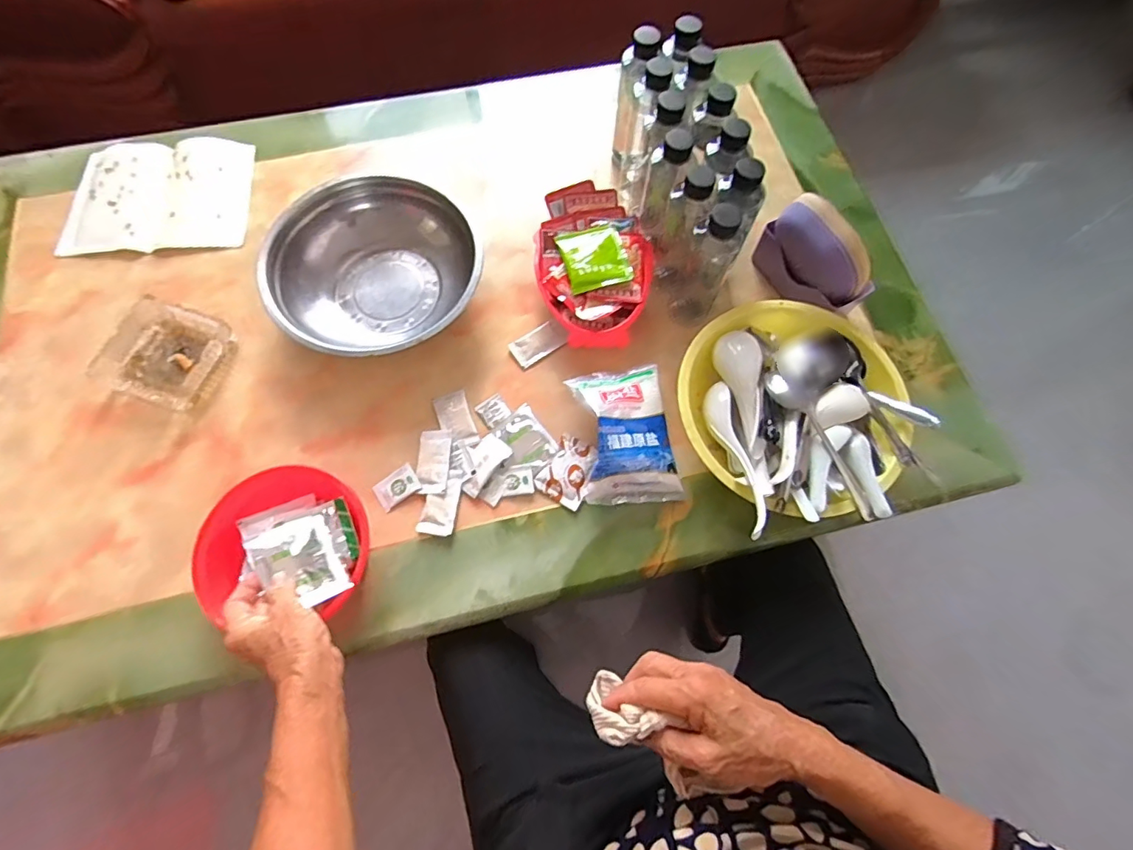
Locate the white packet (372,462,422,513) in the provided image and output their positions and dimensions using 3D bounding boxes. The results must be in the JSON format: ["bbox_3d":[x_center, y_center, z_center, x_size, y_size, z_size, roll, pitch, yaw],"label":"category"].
[{"bbox_3d":[-0.194,0.072,0.596,0.050,0.009,0.035,-33,74,-12],"label":"white packet"}]

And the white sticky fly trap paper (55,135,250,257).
[{"bbox_3d":[-0.572,-0.329,0.733,0.237,0.015,0.190,-5,71,-3],"label":"white sticky fly trap paper"}]

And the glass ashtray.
[{"bbox_3d":[-0.489,-0.086,0.635,0.129,0.032,0.124,25,72,8],"label":"glass ashtray"}]

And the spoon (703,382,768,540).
[{"bbox_3d":[0.180,0.029,0.548,0.028,0.033,0.191,-6,50,-3],"label":"spoon"}]

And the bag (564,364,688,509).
[{"bbox_3d":[0.069,0.010,0.594,0.111,0.043,0.163,-5,77,-20],"label":"bag"}]

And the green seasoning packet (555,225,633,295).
[{"bbox_3d":[0.036,-0.210,0.644,0.078,0.013,0.081,-14,71,-6],"label":"green seasoning packet"}]

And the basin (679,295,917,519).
[{"bbox_3d":[0.254,-0.022,0.594,0.240,0.096,0.254,0,70,-1],"label":"basin"}]

